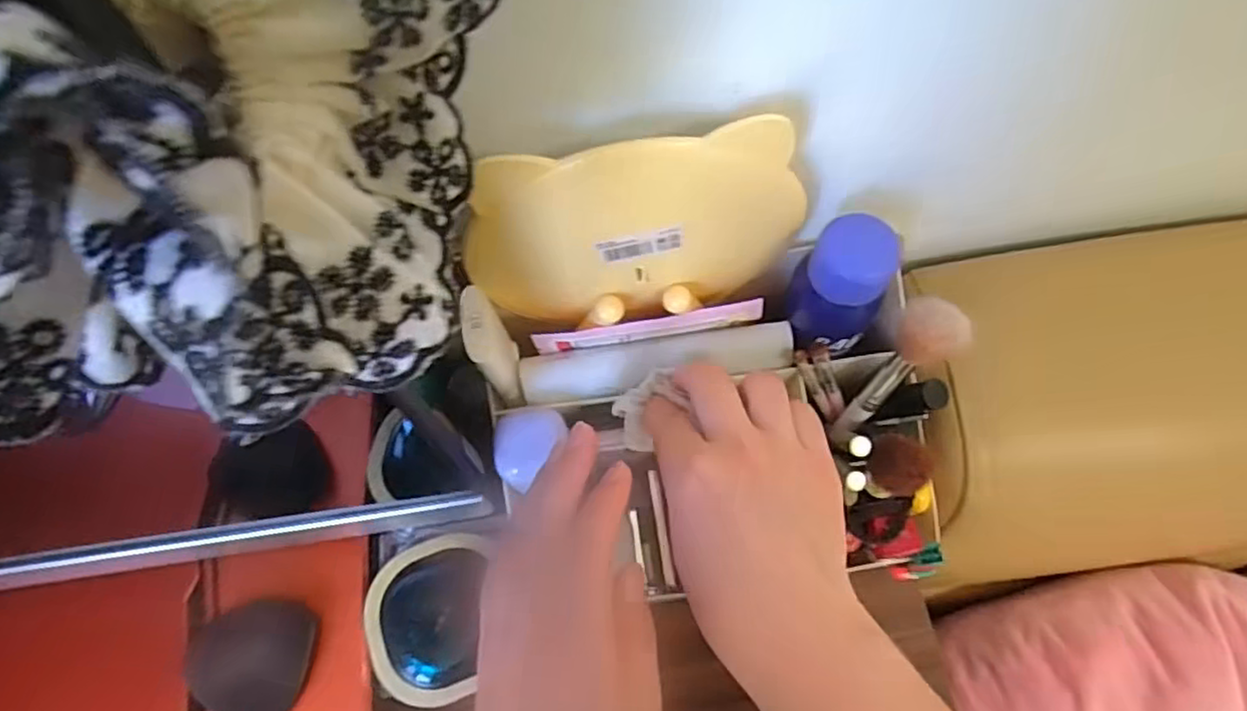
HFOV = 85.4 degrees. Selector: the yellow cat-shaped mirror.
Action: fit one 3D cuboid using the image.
[{"bbox_3d":[0.005,-0.052,0.291,0.143,0.107,0.017,-11,68,-3],"label":"yellow cat-shaped mirror"}]

